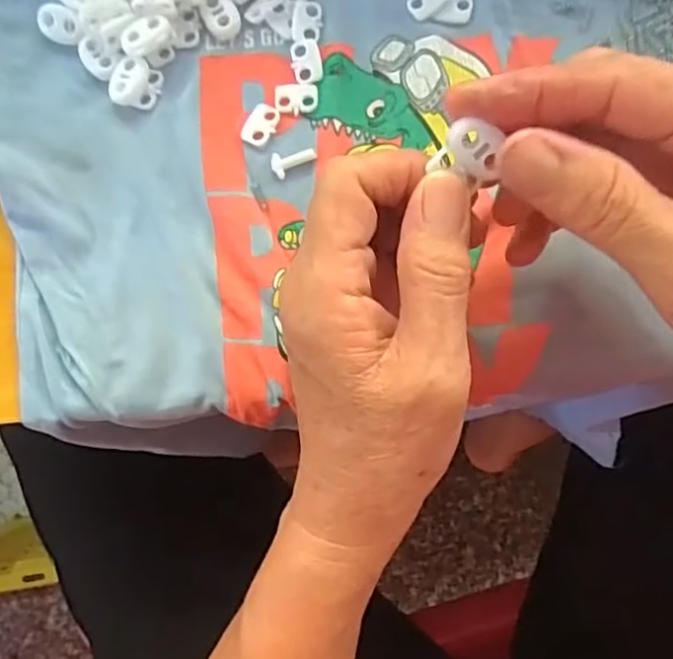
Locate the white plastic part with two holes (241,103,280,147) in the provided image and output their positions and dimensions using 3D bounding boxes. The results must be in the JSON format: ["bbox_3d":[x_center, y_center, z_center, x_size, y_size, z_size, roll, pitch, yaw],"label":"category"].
[{"bbox_3d":[-0.033,-0.088,0.274,0.012,0.004,0.019,31,86,6],"label":"white plastic part with two holes"}]

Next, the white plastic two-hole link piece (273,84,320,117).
[{"bbox_3d":[-0.017,-0.100,0.275,0.019,0.004,0.013,-2,83,2],"label":"white plastic two-hole link piece"}]

